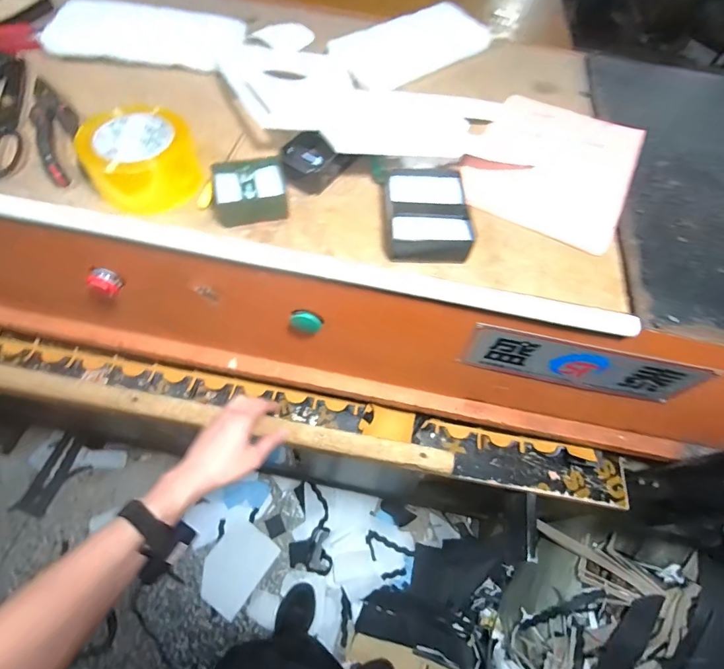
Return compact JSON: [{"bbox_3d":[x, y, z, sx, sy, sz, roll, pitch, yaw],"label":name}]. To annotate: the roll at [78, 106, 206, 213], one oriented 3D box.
[{"bbox_3d":[-0.246,-0.197,0.458,0.107,0.075,0.107,2,57,-3],"label":"roll"}]

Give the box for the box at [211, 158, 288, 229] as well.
[{"bbox_3d":[-0.124,-0.159,0.459,0.076,0.033,0.074,-11,58,-11],"label":"box"}]

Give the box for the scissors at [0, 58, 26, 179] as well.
[{"bbox_3d":[-0.461,-0.272,0.510,0.082,0.020,0.229,-11,58,-11],"label":"scissors"}]

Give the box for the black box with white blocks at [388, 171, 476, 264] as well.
[{"bbox_3d":[0.069,-0.130,0.453,0.093,0.036,0.114,2,57,-3],"label":"black box with white blocks"}]

